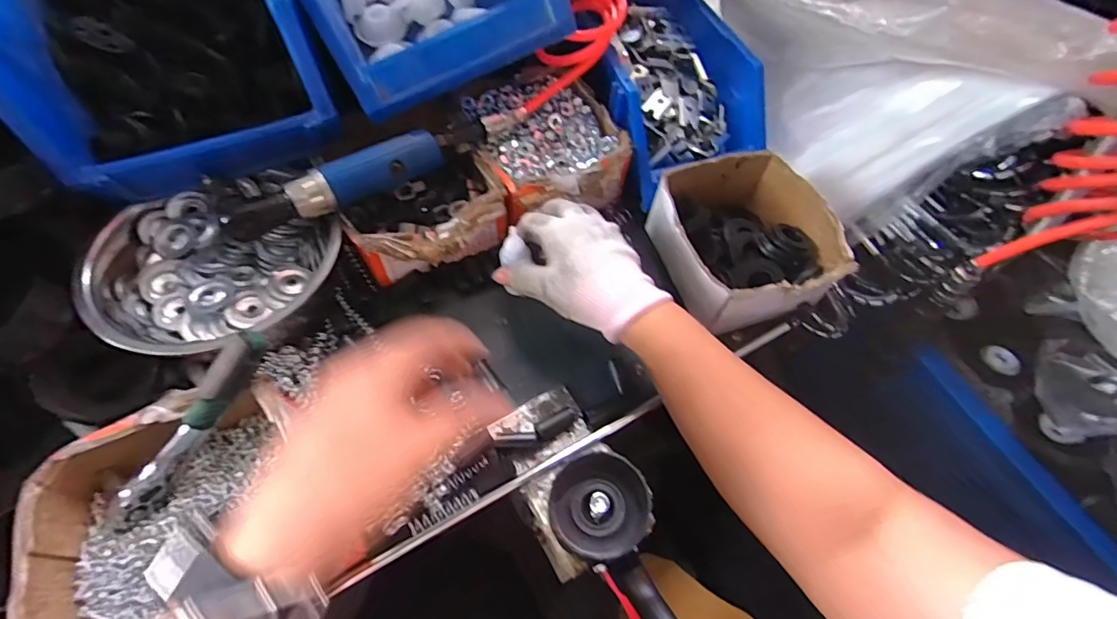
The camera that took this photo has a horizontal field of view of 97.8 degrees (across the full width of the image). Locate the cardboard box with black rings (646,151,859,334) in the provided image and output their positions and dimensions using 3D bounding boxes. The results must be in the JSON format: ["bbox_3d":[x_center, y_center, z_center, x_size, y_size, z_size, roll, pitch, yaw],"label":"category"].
[{"bbox_3d":[0.171,-0.062,0.457,0.144,0.071,0.158,-12,61,-12],"label":"cardboard box with black rings"}]

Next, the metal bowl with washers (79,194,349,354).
[{"bbox_3d":[-0.276,-0.025,0.391,0.176,0.040,0.144,15,59,4],"label":"metal bowl with washers"}]

